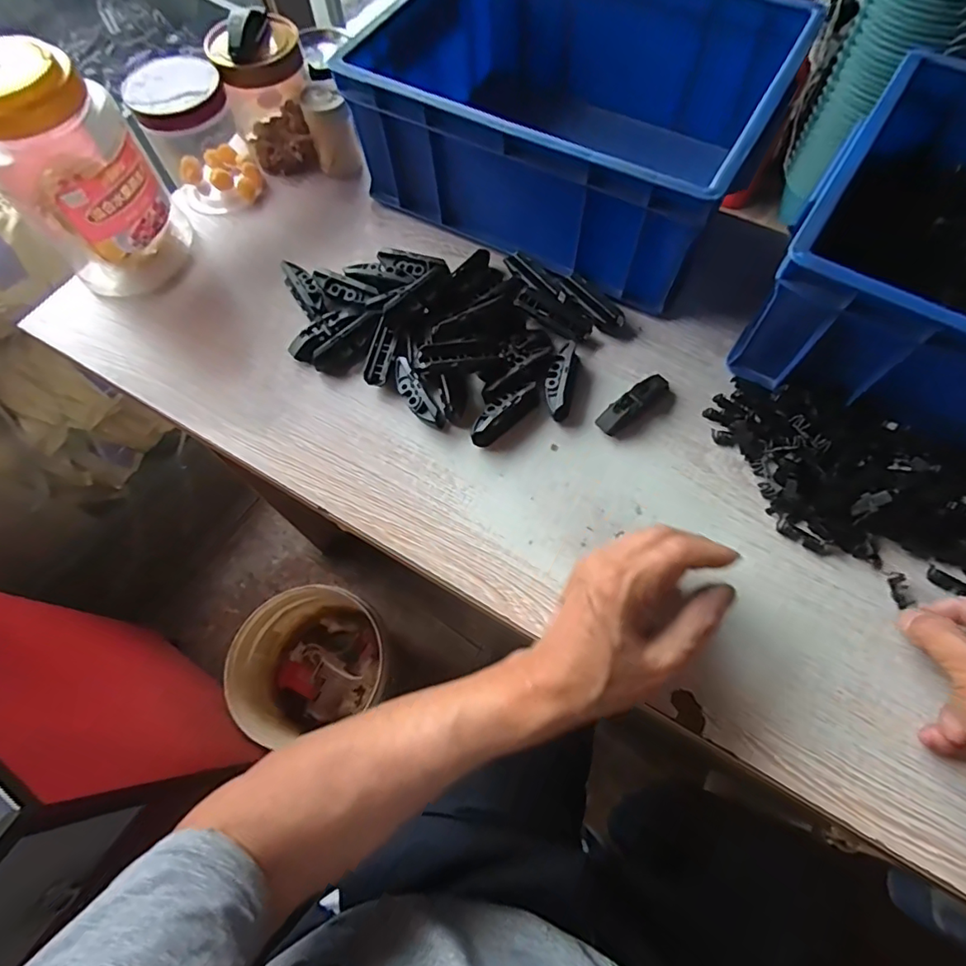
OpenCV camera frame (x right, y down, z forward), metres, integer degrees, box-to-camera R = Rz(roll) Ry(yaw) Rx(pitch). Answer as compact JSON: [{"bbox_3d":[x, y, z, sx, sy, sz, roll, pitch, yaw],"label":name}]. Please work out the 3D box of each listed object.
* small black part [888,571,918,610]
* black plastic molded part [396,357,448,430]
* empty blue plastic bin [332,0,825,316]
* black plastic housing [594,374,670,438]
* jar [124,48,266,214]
[{"bbox_3d":[0.291,0.074,0.359,0.010,0.008,0.024,-2,72,-4],"label":"small black part"},{"bbox_3d":[-0.056,-0.072,0.432,0.018,0.022,0.066,-31,70,-11],"label":"black plastic molded part"},{"bbox_3d":[0.080,-0.343,0.492,0.338,0.159,0.261,27,70,13],"label":"empty blue plastic bin"},{"bbox_3d":[0.125,-0.067,0.426,0.071,0.019,0.017,-37,71,-13],"label":"black plastic housing"},{"bbox_3d":[-0.279,-0.339,0.512,0.083,0.120,0.079,-1,67,1],"label":"jar"}]

